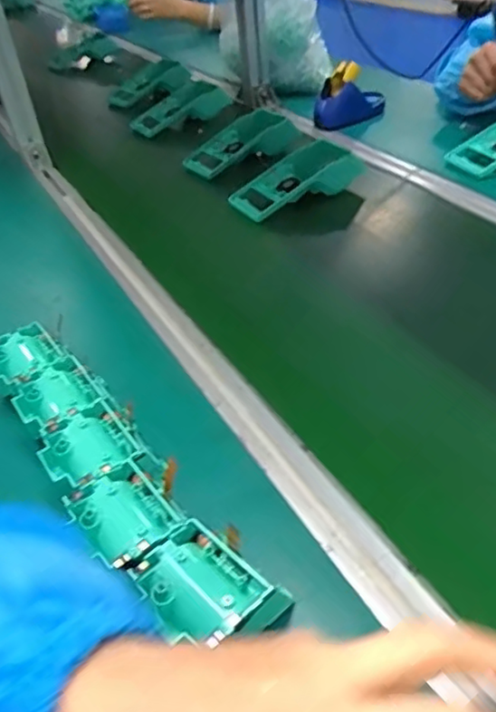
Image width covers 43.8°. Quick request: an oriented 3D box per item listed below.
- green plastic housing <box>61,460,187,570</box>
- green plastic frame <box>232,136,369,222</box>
[{"bbox_3d":[-0.081,0.121,0.434,0.061,0.049,0.077,-34,47,-29],"label":"green plastic housing"},{"bbox_3d":[0.066,-0.246,0.861,0.170,0.056,0.101,-30,45,-26],"label":"green plastic frame"}]

